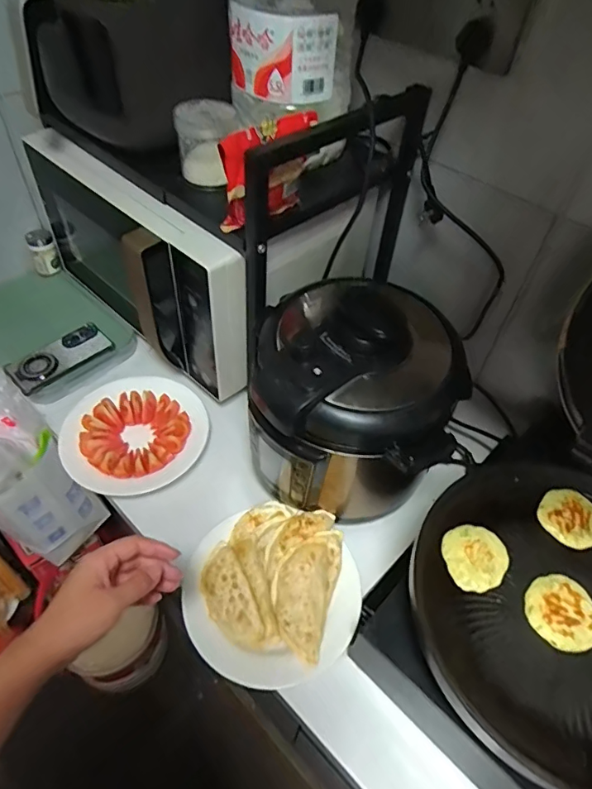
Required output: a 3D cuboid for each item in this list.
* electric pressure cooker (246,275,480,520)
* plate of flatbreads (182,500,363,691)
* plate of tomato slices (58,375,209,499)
[{"bbox_3d":[0.082,-0.006,0.698,0.240,0.279,0.285,12,50,6],"label":"electric pressure cooker"},{"bbox_3d":[-0.029,0.247,0.639,0.213,0.053,0.208,2,49,-2],"label":"plate of flatbreads"},{"bbox_3d":[-0.254,0.054,0.790,0.210,0.040,0.213,2,49,-2],"label":"plate of tomato slices"}]

